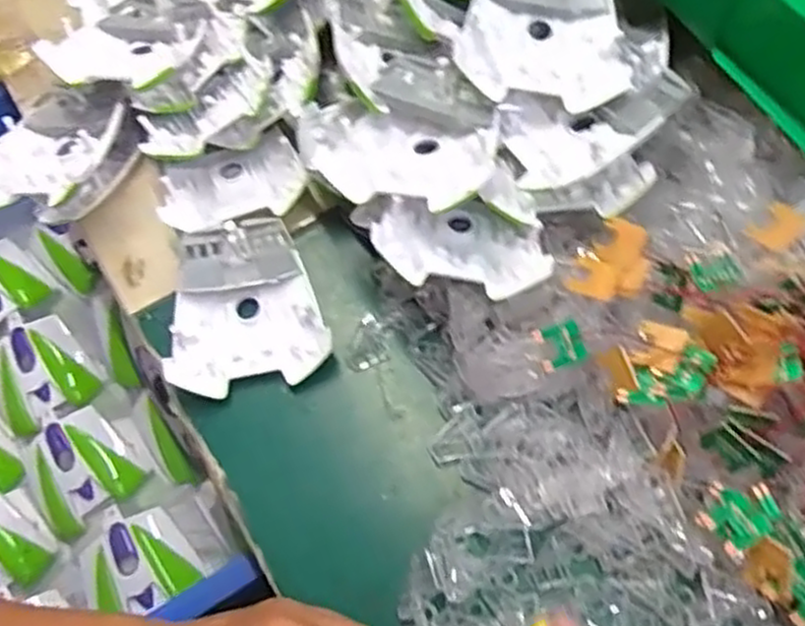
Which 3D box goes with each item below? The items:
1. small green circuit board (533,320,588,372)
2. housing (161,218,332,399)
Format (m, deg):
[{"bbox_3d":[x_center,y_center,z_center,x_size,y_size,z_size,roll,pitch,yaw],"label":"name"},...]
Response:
[{"bbox_3d":[0.090,0.019,0.427,0.024,0.011,0.024,-24,82,23],"label":"small green circuit board"},{"bbox_3d":[-0.102,-0.005,0.488,0.096,0.026,0.108,-8,68,-1],"label":"housing"}]

